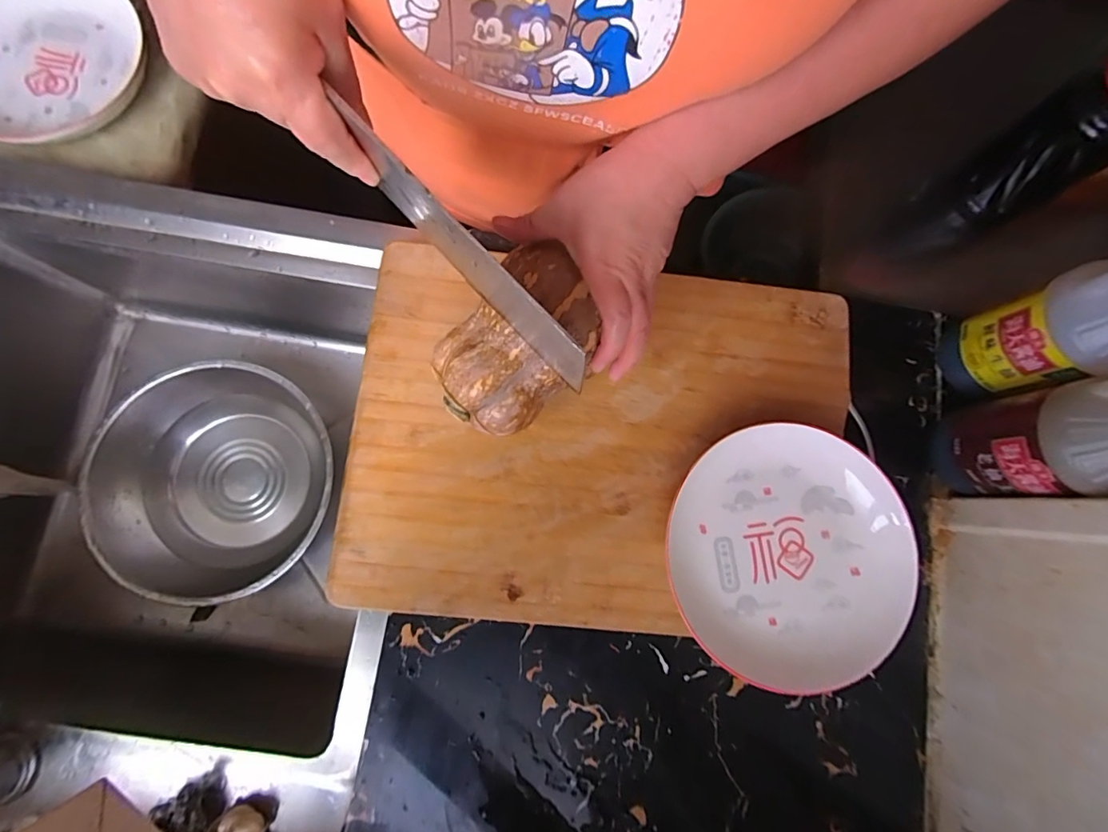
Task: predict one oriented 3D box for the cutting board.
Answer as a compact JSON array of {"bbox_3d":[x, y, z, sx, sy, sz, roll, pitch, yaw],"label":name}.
[{"bbox_3d":[0.046,0.014,0.426,0.437,0.033,0.315,6,80,-2],"label":"cutting board"}]

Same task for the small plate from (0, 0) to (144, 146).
[{"bbox_3d":[-0.517,-0.361,0.494,0.200,0.047,0.193,0,88,-4],"label":"small plate"}]

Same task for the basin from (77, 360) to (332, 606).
[{"bbox_3d":[-0.394,0.076,0.592,0.267,0.085,0.259,1,81,-3],"label":"basin"}]

